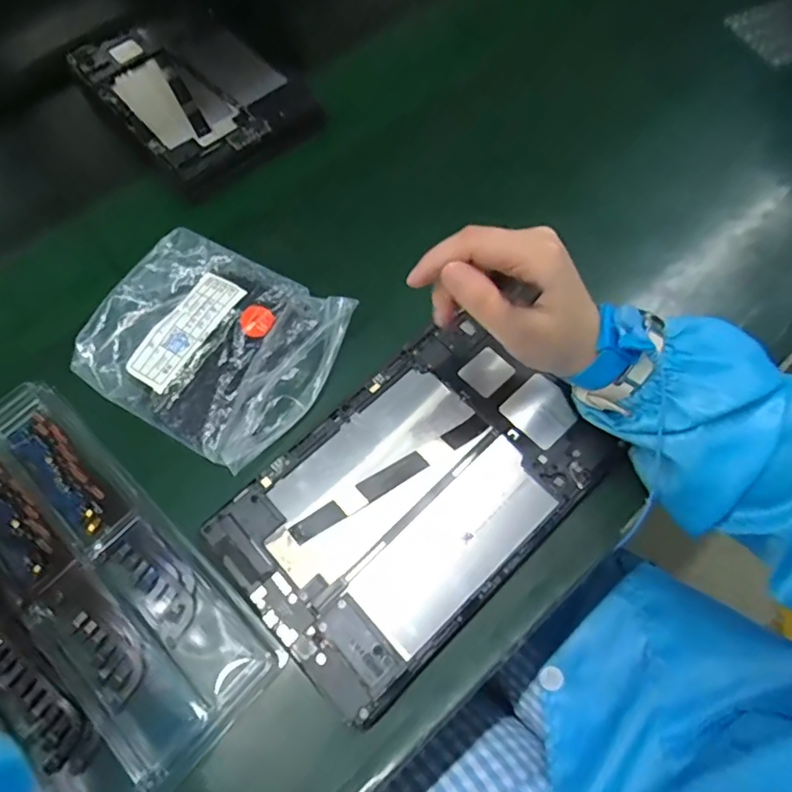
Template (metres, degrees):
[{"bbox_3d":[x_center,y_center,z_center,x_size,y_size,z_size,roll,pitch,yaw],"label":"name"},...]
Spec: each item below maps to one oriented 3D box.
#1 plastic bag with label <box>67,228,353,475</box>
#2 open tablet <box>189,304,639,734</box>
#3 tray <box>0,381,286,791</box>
[{"bbox_3d":[-0.131,-0.040,0.393,0.165,0.029,0.140,26,68,17],"label":"plastic bag with label"},{"bbox_3d":[0.010,0.058,0.340,0.224,0.013,0.148,-41,70,-16],"label":"open tablet"},{"bbox_3d":[-0.210,0.119,0.331,0.267,0.017,0.153,39,72,18],"label":"tray"}]

